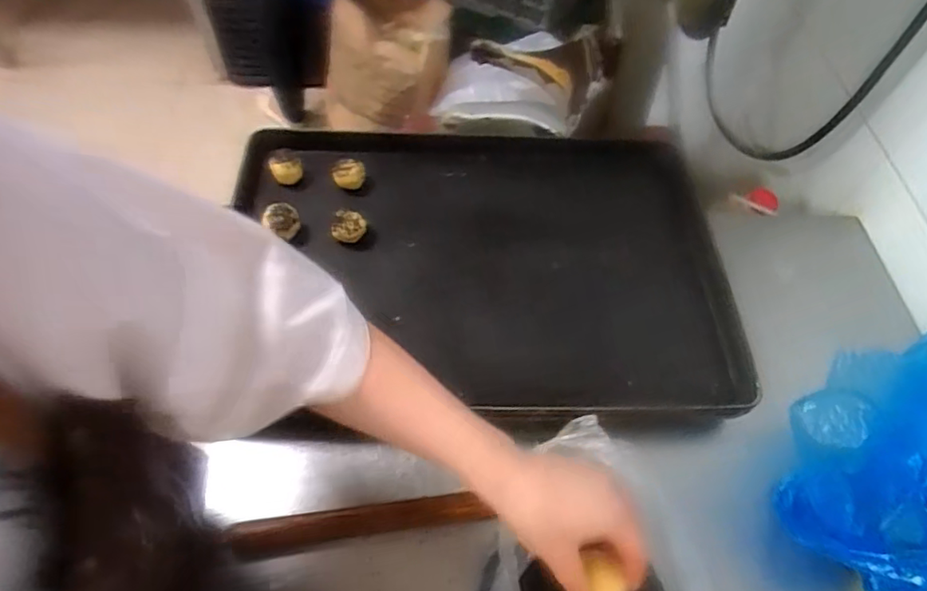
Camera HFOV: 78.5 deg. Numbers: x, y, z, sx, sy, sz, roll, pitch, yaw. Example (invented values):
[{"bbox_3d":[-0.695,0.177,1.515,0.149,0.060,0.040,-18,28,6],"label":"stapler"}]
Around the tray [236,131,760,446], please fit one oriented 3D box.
[{"bbox_3d":[0.028,-0.057,0.698,0.568,0.048,0.397,-3,59,-5],"label":"tray"}]

